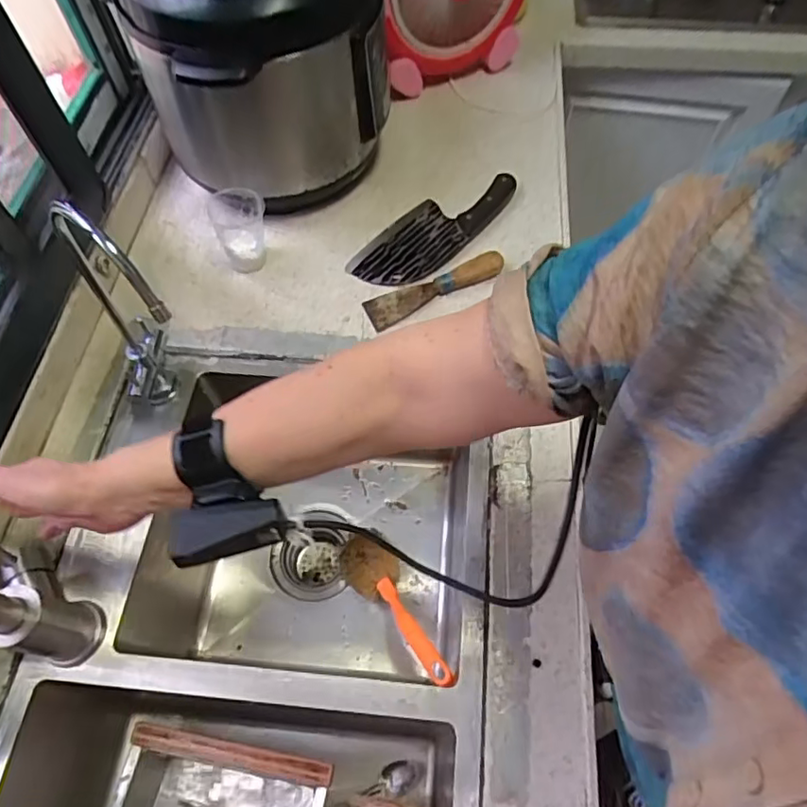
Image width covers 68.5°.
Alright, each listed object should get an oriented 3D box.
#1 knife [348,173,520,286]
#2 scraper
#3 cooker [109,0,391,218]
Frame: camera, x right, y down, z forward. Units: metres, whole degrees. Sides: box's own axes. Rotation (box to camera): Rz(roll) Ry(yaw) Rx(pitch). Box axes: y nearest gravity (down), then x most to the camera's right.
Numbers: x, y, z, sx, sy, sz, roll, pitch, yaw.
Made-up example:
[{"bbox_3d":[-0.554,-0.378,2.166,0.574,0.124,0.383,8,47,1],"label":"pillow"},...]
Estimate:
[{"bbox_3d":[0.043,-0.227,0.753,0.099,0.025,0.234,36,67,19],"label":"knife"},{"bbox_3d":[0.036,-0.141,0.702,0.172,0.025,0.044,-25,63,-12],"label":"scraper"},{"bbox_3d":[-0.171,-0.418,0.715,0.267,0.290,0.268,-19,62,-9],"label":"cooker"}]

